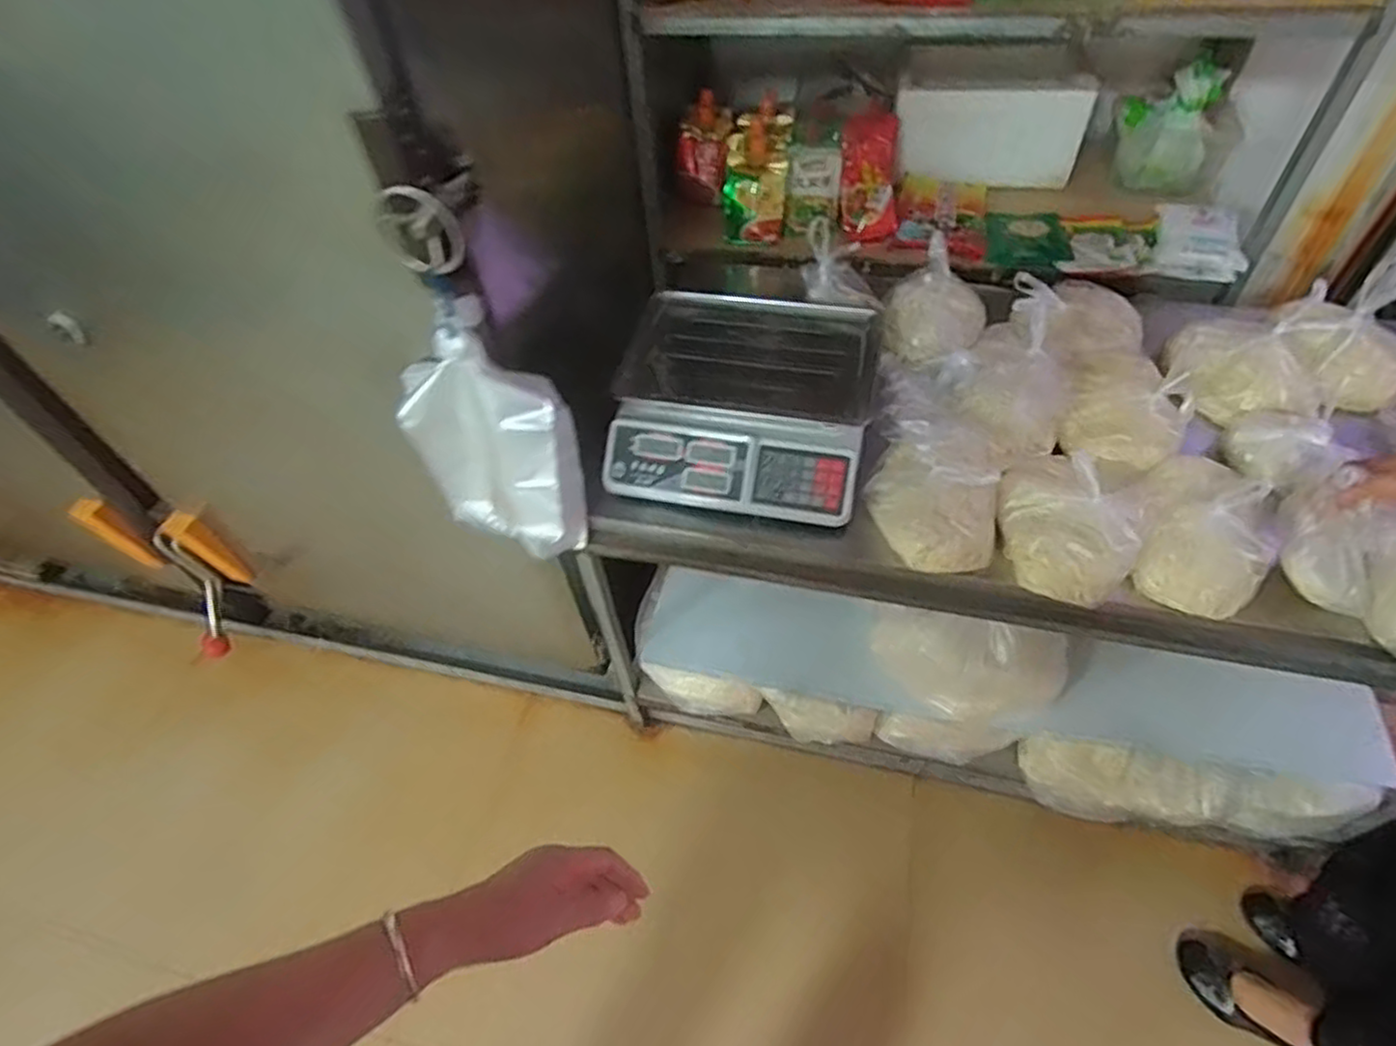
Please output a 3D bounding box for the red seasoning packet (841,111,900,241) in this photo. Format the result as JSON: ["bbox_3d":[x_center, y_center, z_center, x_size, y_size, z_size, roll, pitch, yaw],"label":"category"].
[{"bbox_3d":[0.307,-0.615,1.291,0.092,0.212,0.045,3,7,7],"label":"red seasoning packet"}]

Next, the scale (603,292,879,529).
[{"bbox_3d":[0.060,-0.167,0.988,0.332,0.122,0.293,9,51,11],"label":"scale"}]

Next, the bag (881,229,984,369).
[{"bbox_3d":[0.348,-0.326,1.063,0.141,0.130,0.125,16,53,17],"label":"bag"}]

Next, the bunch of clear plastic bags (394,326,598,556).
[{"bbox_3d":[-0.245,-0.109,0.904,0.199,0.282,0.132,19,54,19],"label":"bunch of clear plastic bags"}]

